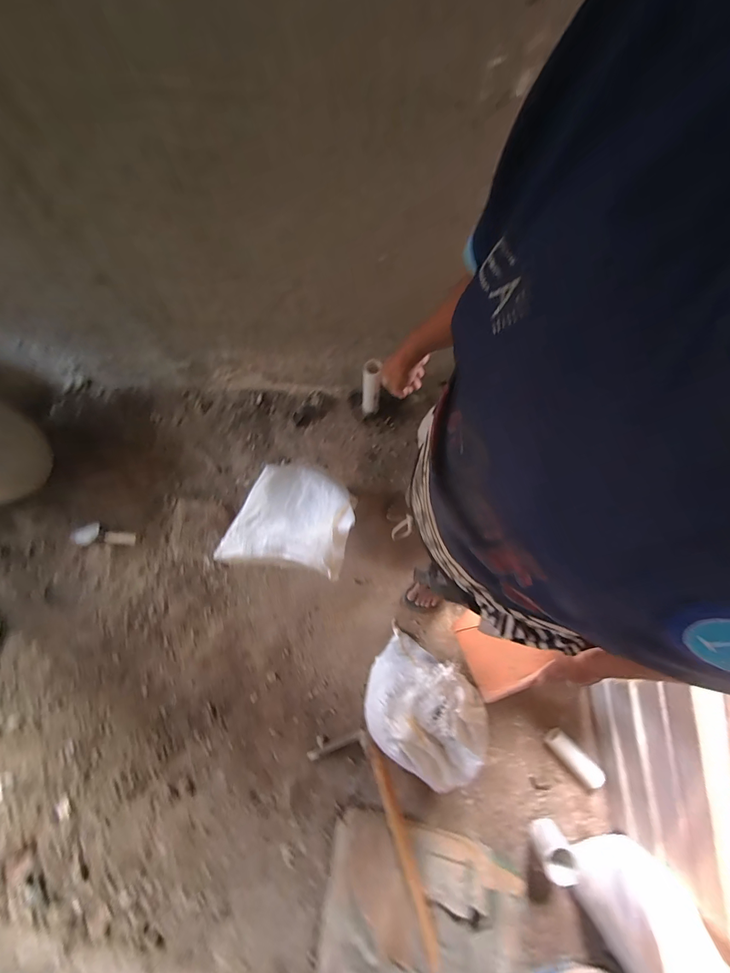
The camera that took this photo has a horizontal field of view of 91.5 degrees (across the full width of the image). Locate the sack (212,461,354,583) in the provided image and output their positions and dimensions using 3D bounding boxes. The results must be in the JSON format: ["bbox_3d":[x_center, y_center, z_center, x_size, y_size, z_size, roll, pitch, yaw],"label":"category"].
[{"bbox_3d":[-0.210,0.085,1.083,0.352,0.061,0.376,17,70,3],"label":"sack"}]

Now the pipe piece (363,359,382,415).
[{"bbox_3d":[0.025,-0.371,1.378,0.071,0.285,0.072,1,70,-3],"label":"pipe piece"}]

